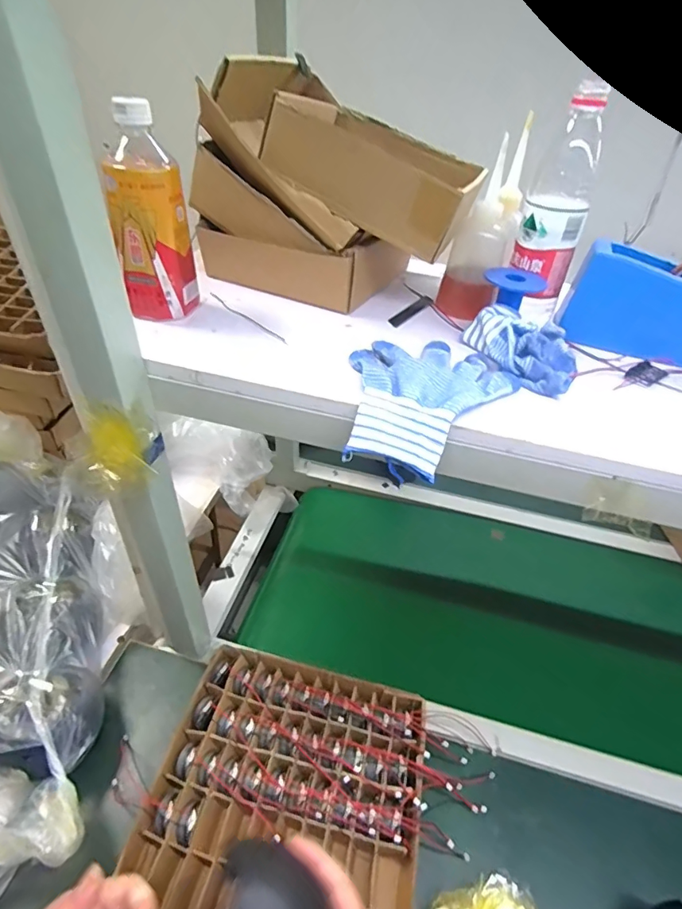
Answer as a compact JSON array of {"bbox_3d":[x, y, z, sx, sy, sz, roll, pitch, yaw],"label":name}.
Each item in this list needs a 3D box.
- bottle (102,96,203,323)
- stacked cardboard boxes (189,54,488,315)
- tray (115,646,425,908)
[{"bbox_3d":[-0.175,-0.216,0.448,0.058,0.170,0.055,3,41,-2],"label":"bottle"},{"bbox_3d":[0.003,-0.312,0.556,0.286,0.201,0.230,18,43,15],"label":"stacked cardboard boxes"},{"bbox_3d":[-0.081,0.473,0.533,0.308,0.054,0.444,12,42,8],"label":"tray"}]

